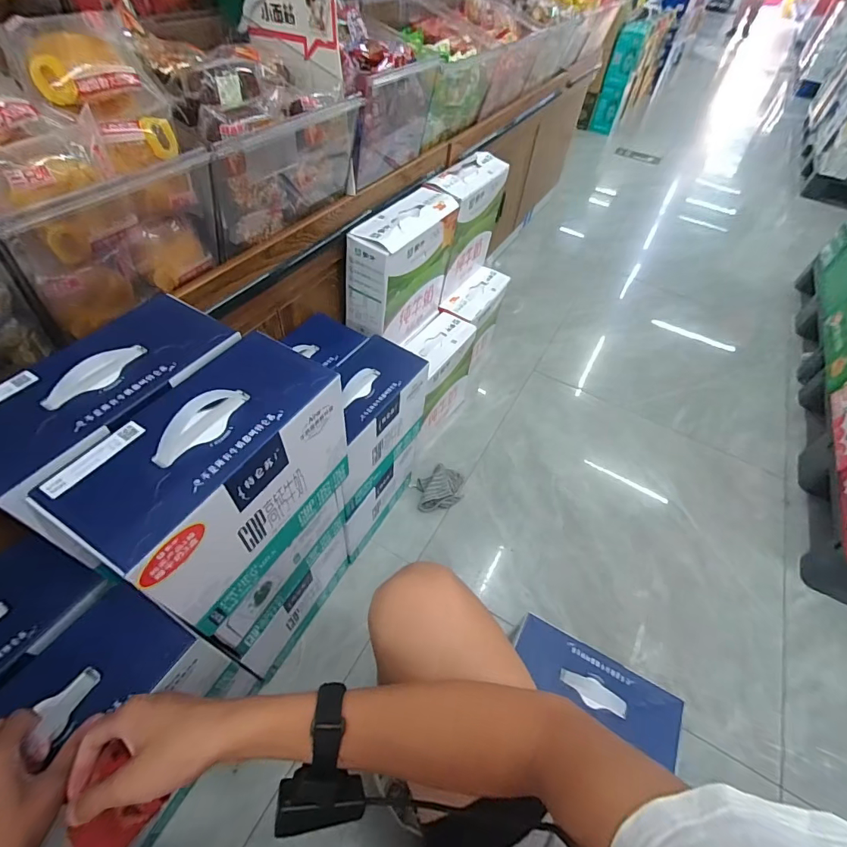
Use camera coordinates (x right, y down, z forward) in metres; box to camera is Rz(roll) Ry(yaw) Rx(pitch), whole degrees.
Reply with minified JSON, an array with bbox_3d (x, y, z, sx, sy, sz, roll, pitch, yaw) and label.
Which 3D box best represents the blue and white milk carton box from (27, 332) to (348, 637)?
[{"bbox_3d":[-0.226,0.060,0.494,0.131,0.204,0.257,28,54,16],"label":"blue and white milk carton box"}]

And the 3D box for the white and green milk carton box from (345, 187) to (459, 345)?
[{"bbox_3d":[-0.047,-0.325,0.941,0.109,0.273,0.255,27,54,15],"label":"white and green milk carton box"}]

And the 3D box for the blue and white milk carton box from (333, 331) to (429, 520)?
[{"bbox_3d":[-0.114,-0.003,0.813,0.118,0.215,0.243,29,54,17],"label":"blue and white milk carton box"}]

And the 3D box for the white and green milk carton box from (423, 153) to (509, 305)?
[{"bbox_3d":[0.100,-0.493,1.085,0.090,0.272,0.260,30,55,17],"label":"white and green milk carton box"}]

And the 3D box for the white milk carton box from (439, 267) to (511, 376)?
[{"bbox_3d":[0.141,-0.281,1.272,0.105,0.276,0.260,27,54,15],"label":"white milk carton box"}]

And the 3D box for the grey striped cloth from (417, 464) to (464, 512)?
[{"bbox_3d":[0.044,0.161,1.086,0.113,0.028,0.115,0,51,-5],"label":"grey striped cloth"}]

